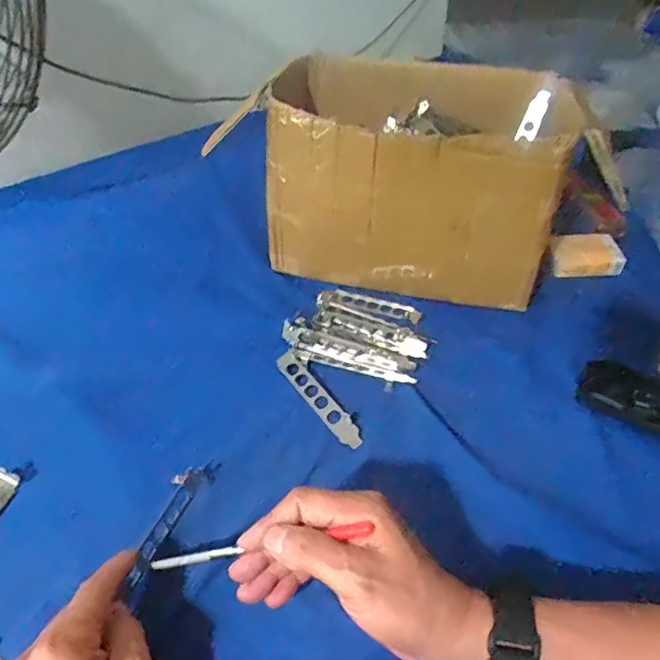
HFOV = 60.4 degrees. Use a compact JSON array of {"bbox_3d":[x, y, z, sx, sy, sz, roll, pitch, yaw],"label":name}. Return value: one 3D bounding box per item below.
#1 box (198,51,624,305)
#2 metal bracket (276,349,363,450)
[{"bbox_3d":[0.084,-0.174,0.626,0.324,0.199,0.238,12,43,9],"label":"box"},{"bbox_3d":[-0.010,0.061,0.515,0.021,0.012,0.119,-24,50,-27],"label":"metal bracket"}]

